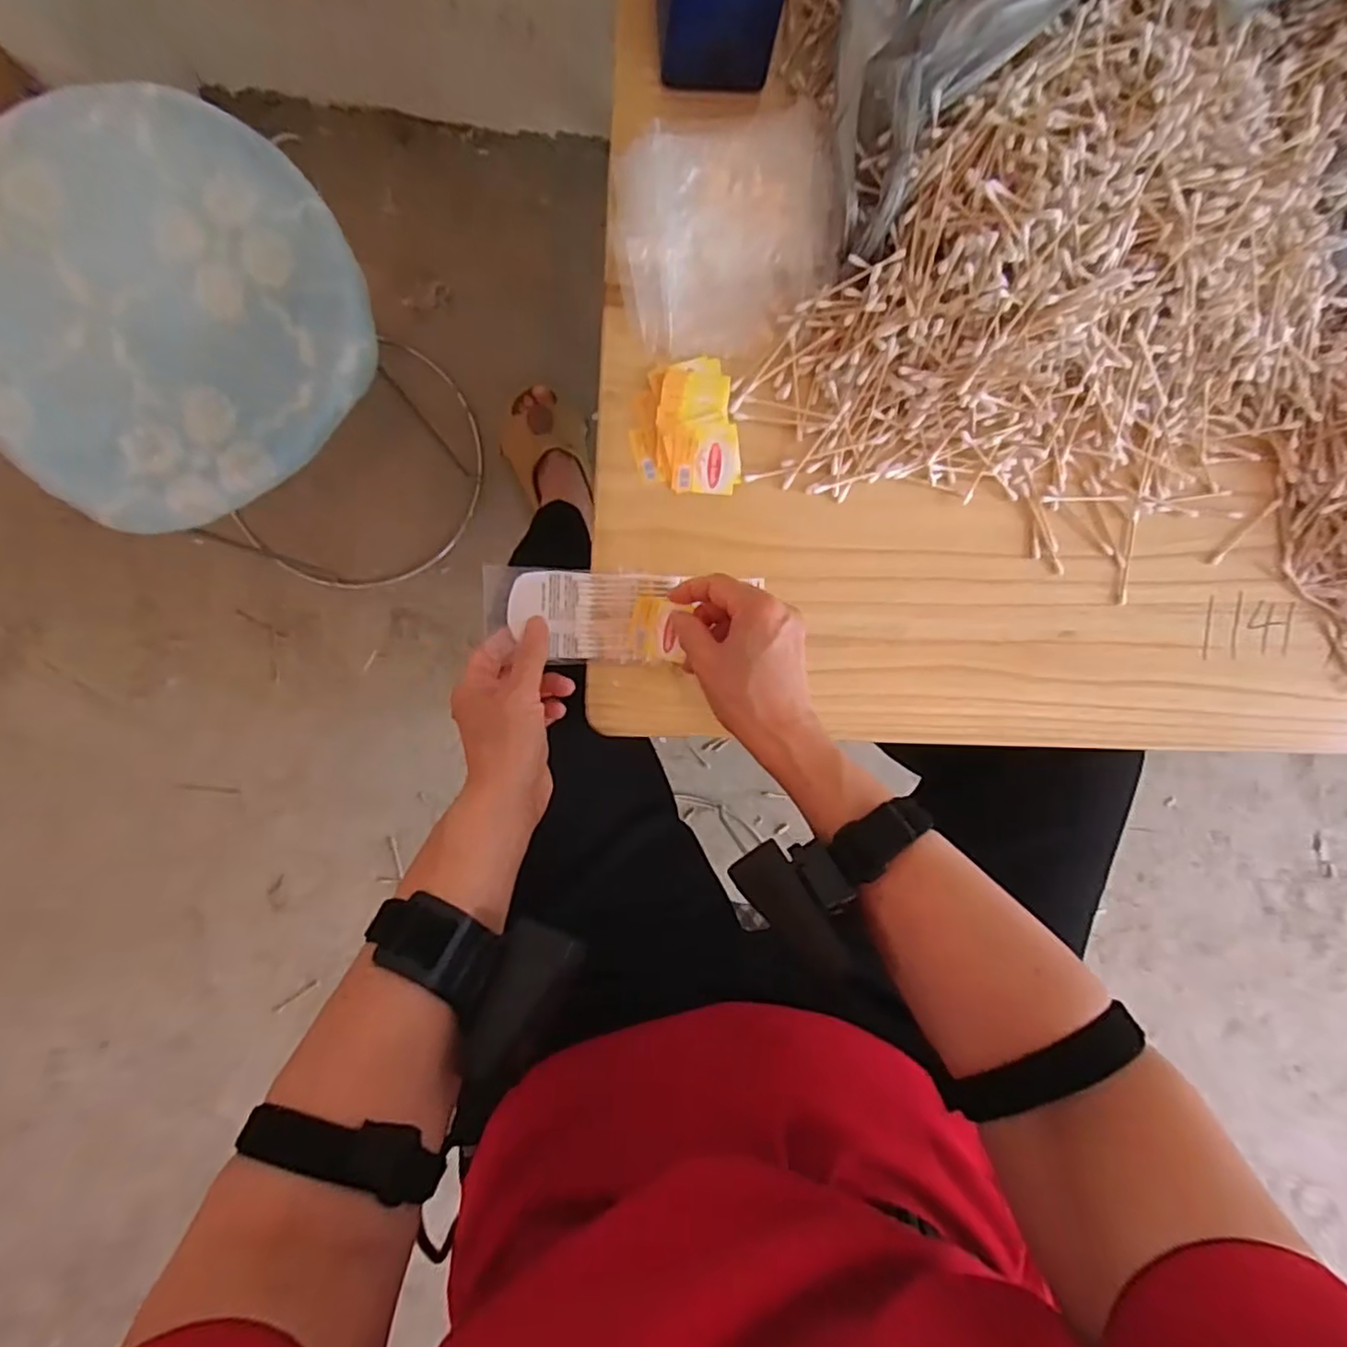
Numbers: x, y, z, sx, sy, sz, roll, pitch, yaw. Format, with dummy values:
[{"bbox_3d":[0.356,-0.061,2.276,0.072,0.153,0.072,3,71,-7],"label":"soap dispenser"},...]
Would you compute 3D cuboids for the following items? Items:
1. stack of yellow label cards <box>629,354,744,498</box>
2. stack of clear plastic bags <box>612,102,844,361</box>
[{"bbox_3d":[0.009,-0.169,0.446,0.071,0.012,0.088,-4,92,-5],"label":"stack of yellow label cards"},{"bbox_3d":[0.037,-0.287,0.432,0.144,0.040,0.128,-6,92,-5],"label":"stack of clear plastic bags"}]

